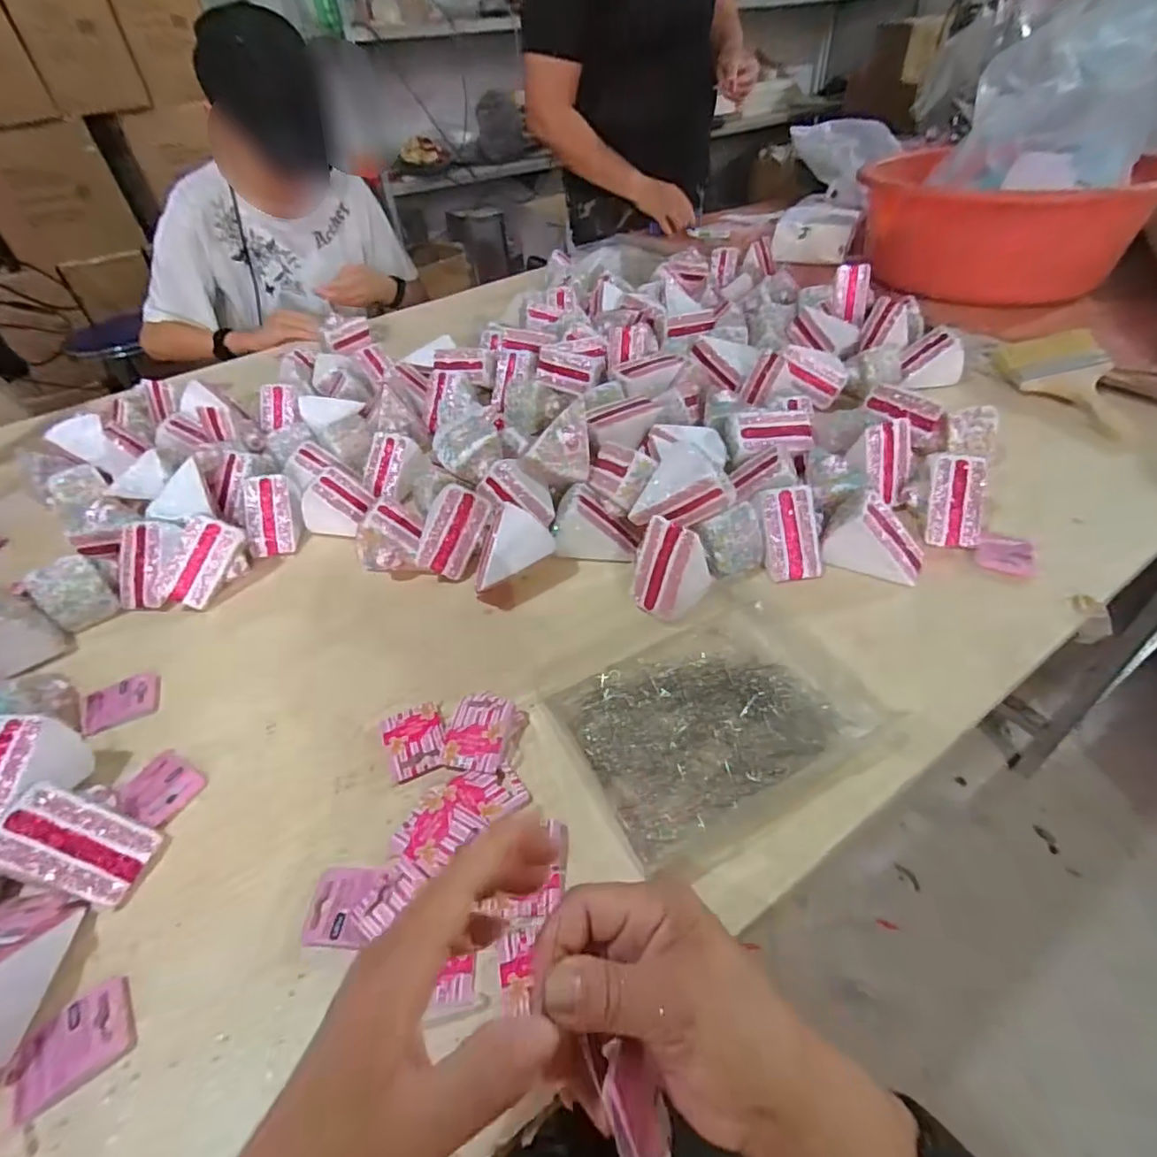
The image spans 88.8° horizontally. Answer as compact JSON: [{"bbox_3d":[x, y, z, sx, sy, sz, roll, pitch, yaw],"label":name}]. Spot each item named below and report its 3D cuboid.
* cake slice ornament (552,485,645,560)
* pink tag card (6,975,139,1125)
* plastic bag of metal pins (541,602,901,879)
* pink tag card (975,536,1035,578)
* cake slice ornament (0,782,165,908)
[{"bbox_3d":[0.018,-0.052,0.589,0.084,0.061,0.054,4,46,7],"label":"cake slice ornament"},{"bbox_3d":[-0.280,0.258,0.328,0.054,0.008,0.045,-32,51,-25],"label":"pink tag card"},{"bbox_3d":[0.109,0.103,0.467,0.227,0.018,0.159,-24,48,-19],"label":"plastic bag of metal pins"},{"bbox_3d":[0.412,-0.024,0.570,0.049,0.005,0.050,16,48,19],"label":"pink tag card"},{"bbox_3d":[-0.323,0.173,0.382,0.065,0.062,0.055,8,46,11],"label":"cake slice ornament"}]

